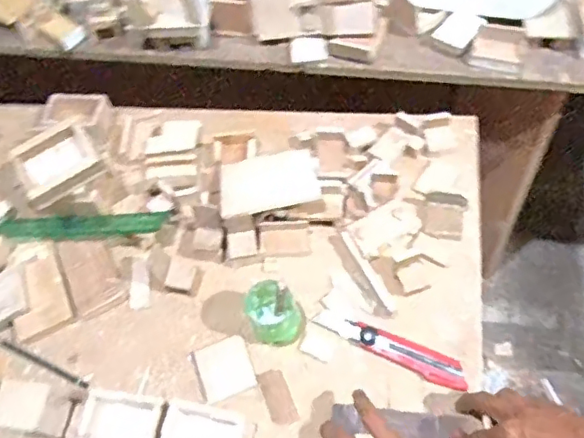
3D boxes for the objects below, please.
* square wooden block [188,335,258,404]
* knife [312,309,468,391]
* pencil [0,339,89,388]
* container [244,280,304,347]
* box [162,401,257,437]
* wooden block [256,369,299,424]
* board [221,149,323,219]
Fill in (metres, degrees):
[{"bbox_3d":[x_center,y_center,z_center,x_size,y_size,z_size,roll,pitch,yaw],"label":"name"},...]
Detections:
[{"bbox_3d":[-0.082,0.180,0.684,0.067,0.013,0.071,-22,59,-5],"label":"square wooden block"},{"bbox_3d":[0.115,0.151,0.669,0.183,0.012,0.035,20,65,19],"label":"knife"},{"bbox_3d":[-0.306,0.177,0.699,0.132,0.005,0.010,20,65,19],"label":"pencil"},{"bbox_3d":[-0.021,0.111,0.665,0.065,0.066,0.065,-4,60,6],"label":"container"},{"bbox_3d":[-0.093,0.240,0.620,0.089,0.048,0.059,6,61,12],"label":"box"},{"bbox_3d":[-0.017,0.207,0.658,0.030,0.006,0.062,-22,59,-5],"label":"wooden block"},{"bbox_3d":[-0.032,-0.049,0.741,0.132,0.012,0.102,-12,45,-11],"label":"board"}]

